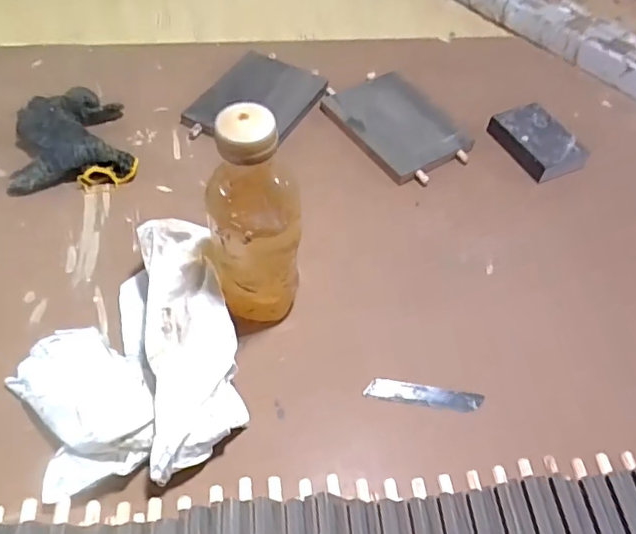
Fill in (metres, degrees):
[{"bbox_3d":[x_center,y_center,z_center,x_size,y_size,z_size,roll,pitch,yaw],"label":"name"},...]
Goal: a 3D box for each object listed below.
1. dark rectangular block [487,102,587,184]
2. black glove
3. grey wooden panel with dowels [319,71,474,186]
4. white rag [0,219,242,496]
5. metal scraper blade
[{"bbox_3d":[0.257,-0.149,0.666,0.077,0.028,0.099,-22,59,-20],"label":"dark rectangular block"},{"bbox_3d":[-0.269,-0.150,0.616,0.127,0.043,0.148,-8,55,-11],"label":"black glove"},{"bbox_3d":[0.094,-0.169,0.672,0.124,0.019,0.169,-28,61,-23],"label":"grey wooden panel with dowels"},{"bbox_3d":[-0.156,0.069,0.449,0.176,0.070,0.205,-13,56,-14],"label":"white rag"},{"bbox_3d":[0.091,0.110,0.482,0.098,0.006,0.020,8,47,4],"label":"metal scraper blade"}]

